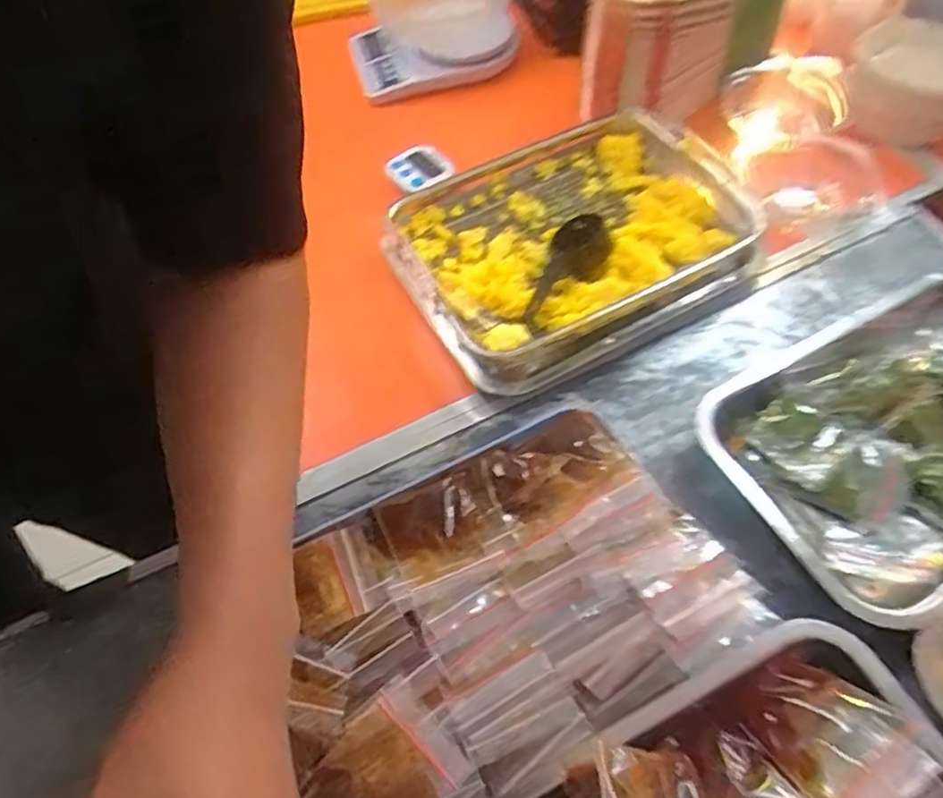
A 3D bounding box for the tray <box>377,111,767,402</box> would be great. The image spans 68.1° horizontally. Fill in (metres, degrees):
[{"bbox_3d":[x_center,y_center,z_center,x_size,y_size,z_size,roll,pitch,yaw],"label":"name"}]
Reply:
[{"bbox_3d":[0.089,-0.152,0.666,0.306,0.054,0.247,-29,60,-15],"label":"tray"}]

